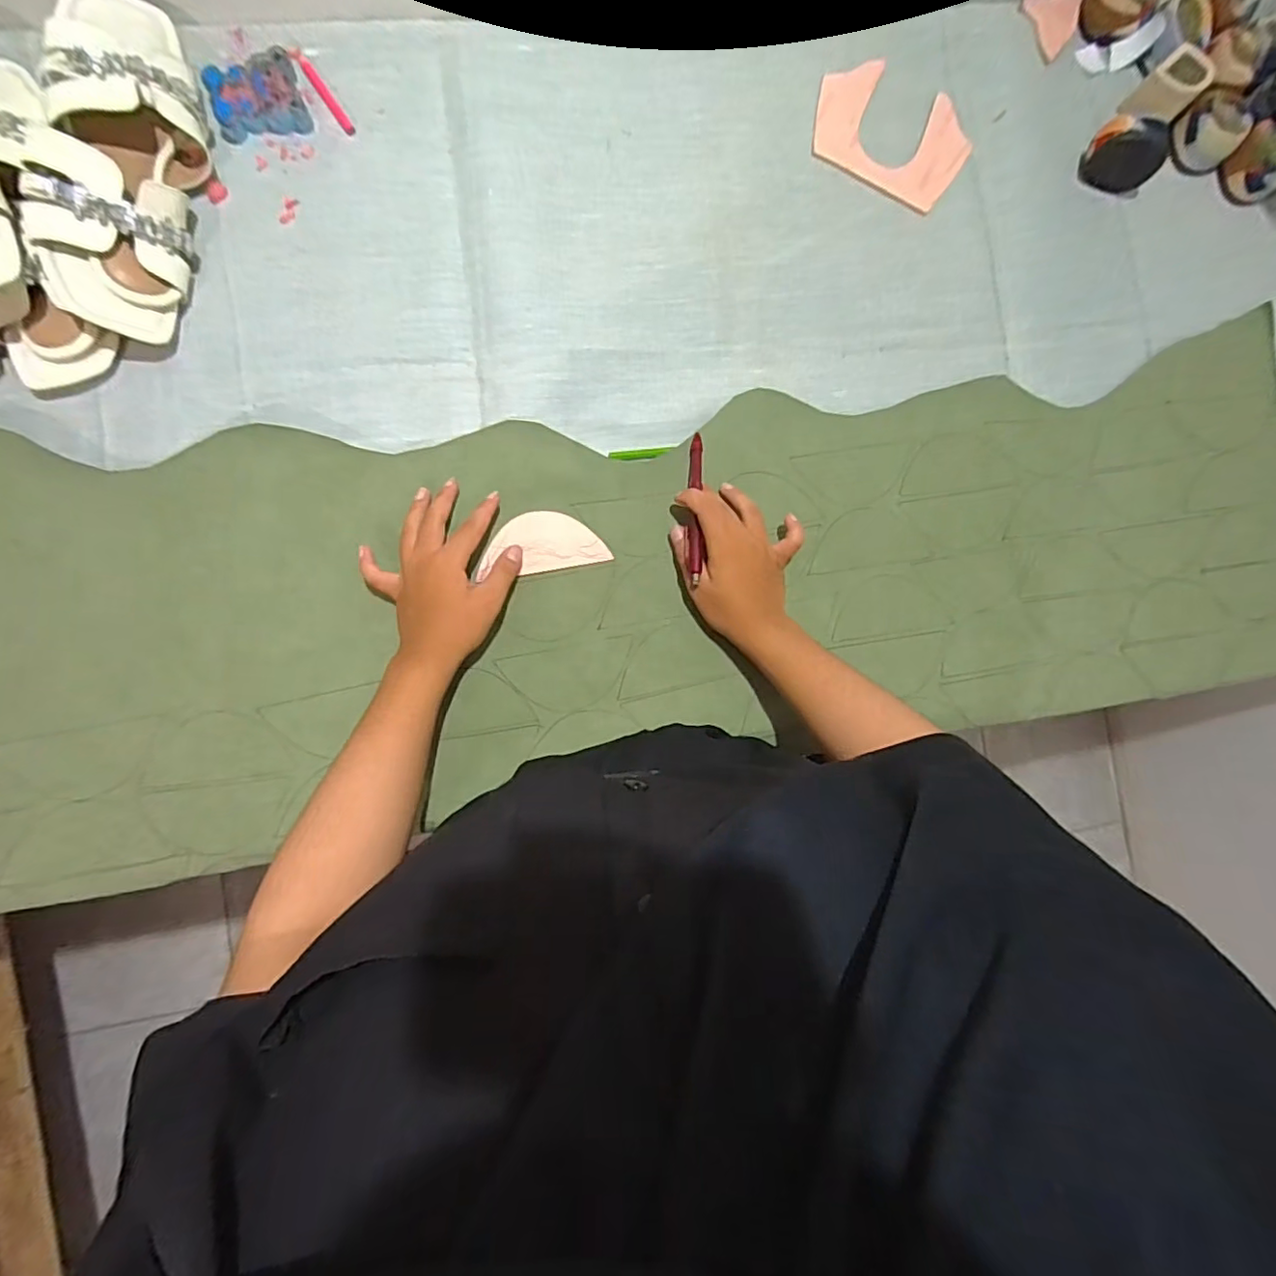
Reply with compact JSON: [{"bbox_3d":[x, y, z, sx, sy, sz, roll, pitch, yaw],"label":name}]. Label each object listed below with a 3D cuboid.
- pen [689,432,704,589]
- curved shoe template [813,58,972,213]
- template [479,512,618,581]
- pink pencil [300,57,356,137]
[{"bbox_3d":[0.049,-0.113,0.505,0.013,0.012,0.134,4,71,-5],"label":"pen"},{"bbox_3d":[0.236,-0.472,0.560,0.145,0.007,0.105,25,88,-5],"label":"curved shoe template"},{"bbox_3d":[-0.083,-0.082,0.510,0.107,0.004,0.052,-12,84,-11],"label":"template"},{"bbox_3d":[-0.259,-0.452,0.501,0.010,0.010,0.064,-37,91,-7],"label":"pink pencil"}]

